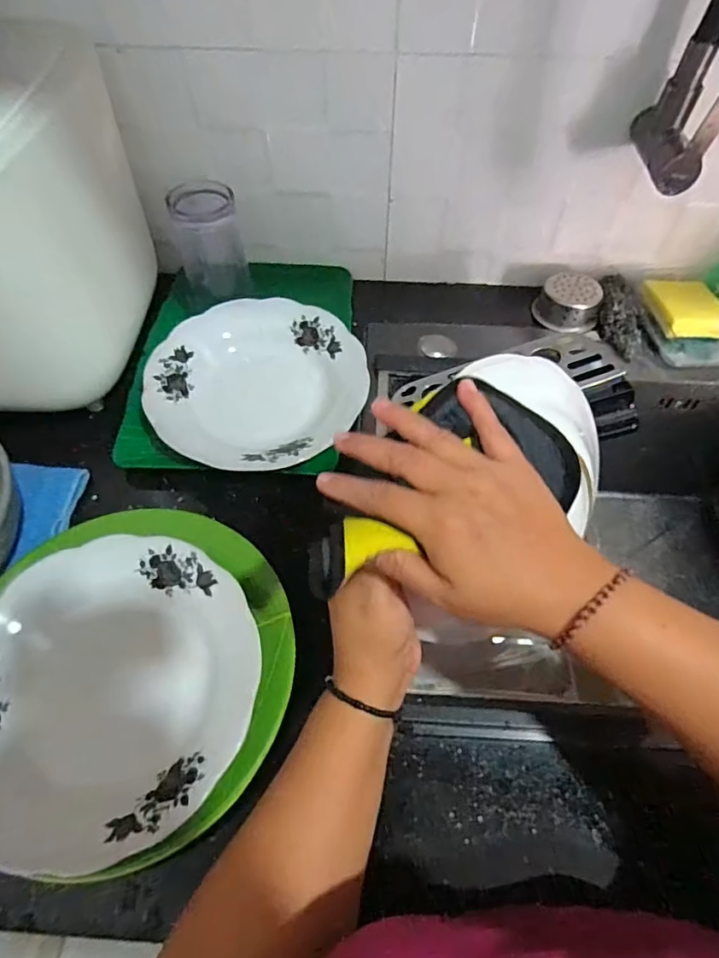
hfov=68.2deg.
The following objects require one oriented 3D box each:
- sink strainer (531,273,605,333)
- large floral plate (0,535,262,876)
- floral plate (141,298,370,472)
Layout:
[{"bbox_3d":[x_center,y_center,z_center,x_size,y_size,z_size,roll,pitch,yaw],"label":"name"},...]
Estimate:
[{"bbox_3d":[0.237,-0.199,0.603,0.069,0.041,0.057,22,59,13],"label":"sink strainer"},{"bbox_3d":[-0.174,0.143,0.375,0.200,0.048,0.207,1,57,-1],"label":"large floral plate"},{"bbox_3d":[-0.098,-0.092,0.519,0.203,0.037,0.196,1,57,-1],"label":"floral plate"}]

